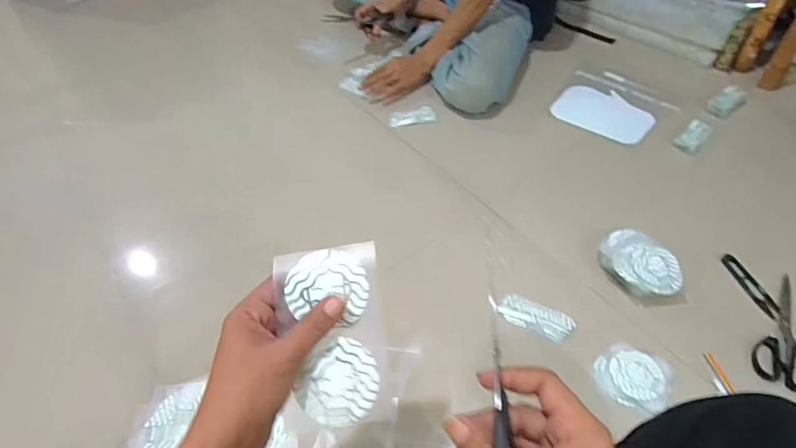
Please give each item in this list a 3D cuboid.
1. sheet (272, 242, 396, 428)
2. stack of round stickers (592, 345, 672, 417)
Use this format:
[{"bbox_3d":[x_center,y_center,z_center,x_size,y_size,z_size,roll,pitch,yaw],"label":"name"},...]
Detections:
[{"bbox_3d":[-0.054,0.090,0.386,0.084,0.008,0.139,-7,78,0],"label":"sheet"},{"bbox_3d":[0.326,0.212,0.658,0.093,0.023,0.086,25,55,23],"label":"stack of round stickers"}]

